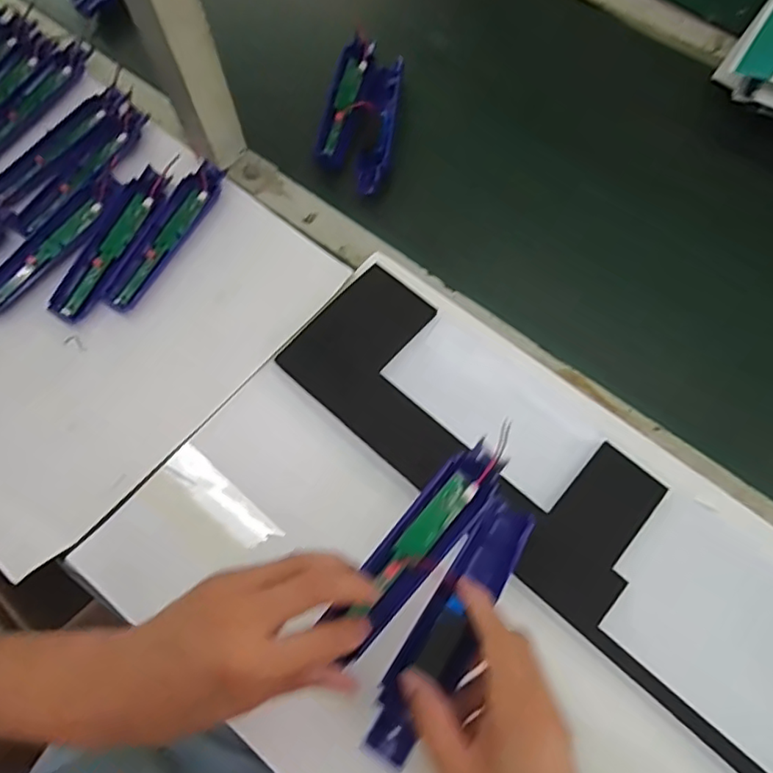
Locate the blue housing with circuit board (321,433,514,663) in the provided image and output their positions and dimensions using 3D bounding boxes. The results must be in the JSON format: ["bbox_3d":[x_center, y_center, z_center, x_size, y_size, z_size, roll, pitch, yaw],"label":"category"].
[{"bbox_3d":[0.025,0.096,0.369,0.037,0.017,0.151,38,64,13],"label":"blue housing with circuit board"}]

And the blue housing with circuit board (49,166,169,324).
[{"bbox_3d":[-0.252,-0.131,0.531,0.040,0.012,0.161,23,70,8],"label":"blue housing with circuit board"}]

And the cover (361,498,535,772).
[{"bbox_3d":[0.042,0.142,0.350,0.037,0.014,0.166,33,61,11],"label":"cover"}]

